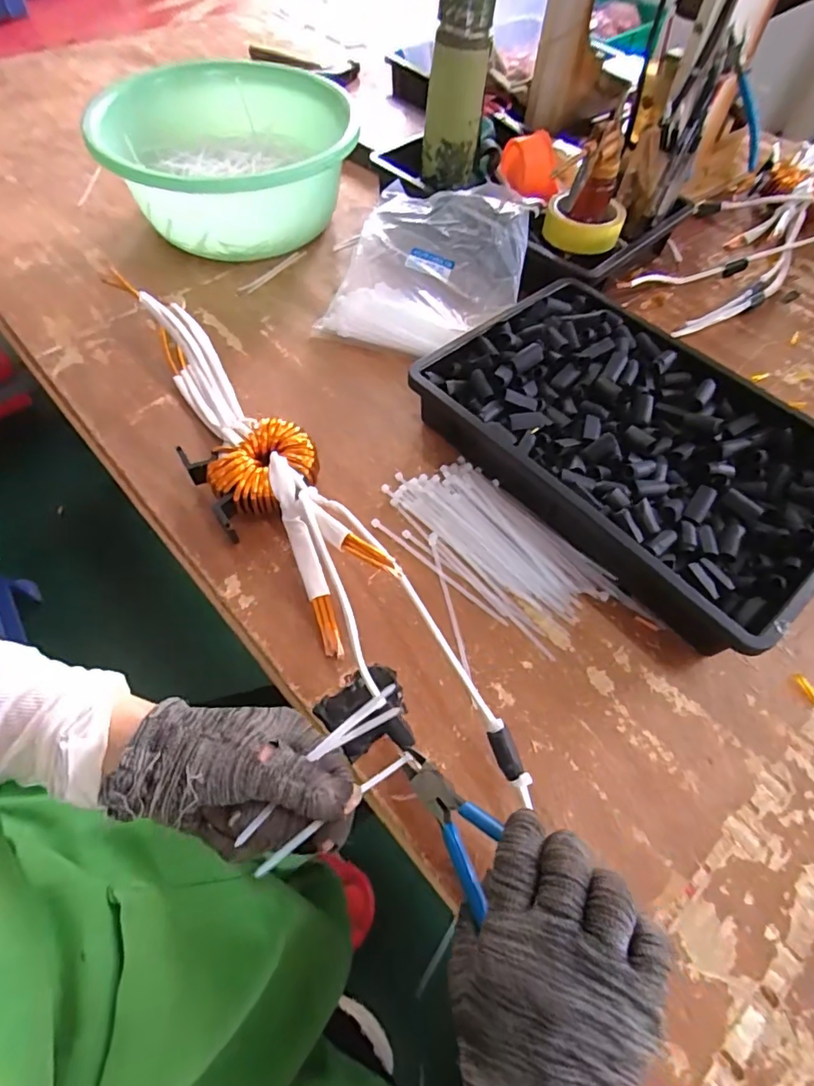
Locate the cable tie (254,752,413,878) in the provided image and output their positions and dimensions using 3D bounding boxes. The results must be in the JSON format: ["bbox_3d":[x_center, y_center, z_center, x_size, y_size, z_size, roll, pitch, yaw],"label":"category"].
[{"bbox_3d":[-0.035,0.149,0.298,0.118,0.008,0.006,-18,57,-47],"label":"cable tie"}]

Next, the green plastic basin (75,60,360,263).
[{"bbox_3d":[-0.220,-0.472,0.668,0.291,0.125,0.297,1,59,-2],"label":"green plastic basin"}]

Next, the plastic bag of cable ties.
[{"bbox_3d":[0.029,-0.320,0.610,0.192,0.090,0.218,18,60,9],"label":"plastic bag of cable ties"}]

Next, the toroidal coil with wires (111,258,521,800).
[{"bbox_3d":[-0.103,-0.025,0.429,0.105,0.083,0.542,-30,68,-19],"label":"toroidal coil with wires"}]

